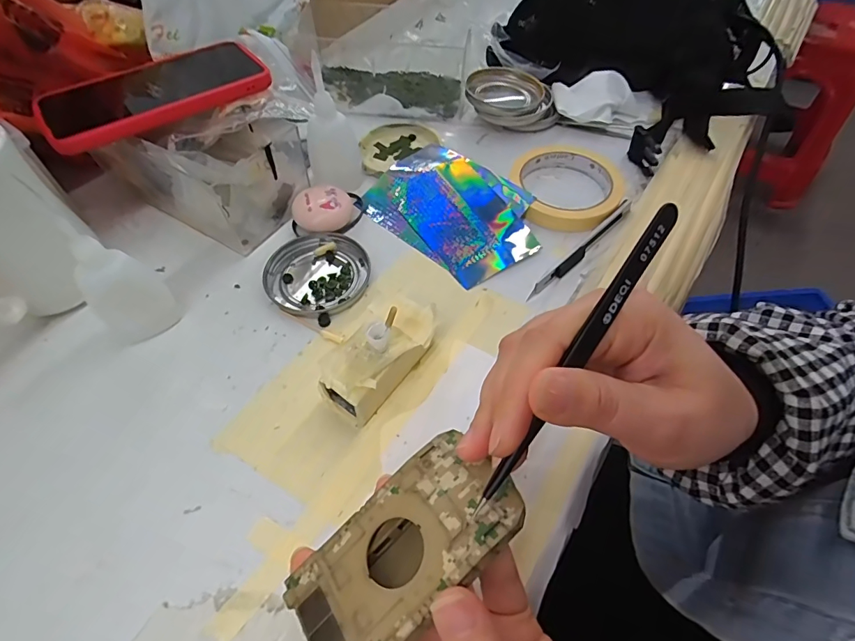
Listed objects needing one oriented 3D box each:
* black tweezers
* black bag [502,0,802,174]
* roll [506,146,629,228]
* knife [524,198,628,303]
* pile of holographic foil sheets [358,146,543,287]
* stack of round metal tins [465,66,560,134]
[{"bbox_3d":[0.053,0.016,0.163,0.008,0.009,0.129,33,98,20],"label":"black tweezers"},{"bbox_3d":[0.231,-0.301,0.475,0.195,0.093,0.294,-19,57,-11],"label":"black bag"},{"bbox_3d":[0.125,-0.119,0.395,0.093,0.017,0.096,-1,55,1],"label":"roll"},{"bbox_3d":[0.126,-0.059,0.357,0.009,0.013,0.134,39,64,24],"label":"knife"},{"bbox_3d":[0.022,-0.099,0.383,0.152,0.016,0.104,37,63,24],"label":"pile of holographic foil sheets"},{"bbox_3d":[0.087,-0.230,0.464,0.092,0.030,0.081,6,55,6],"label":"stack of round metal tins"}]

